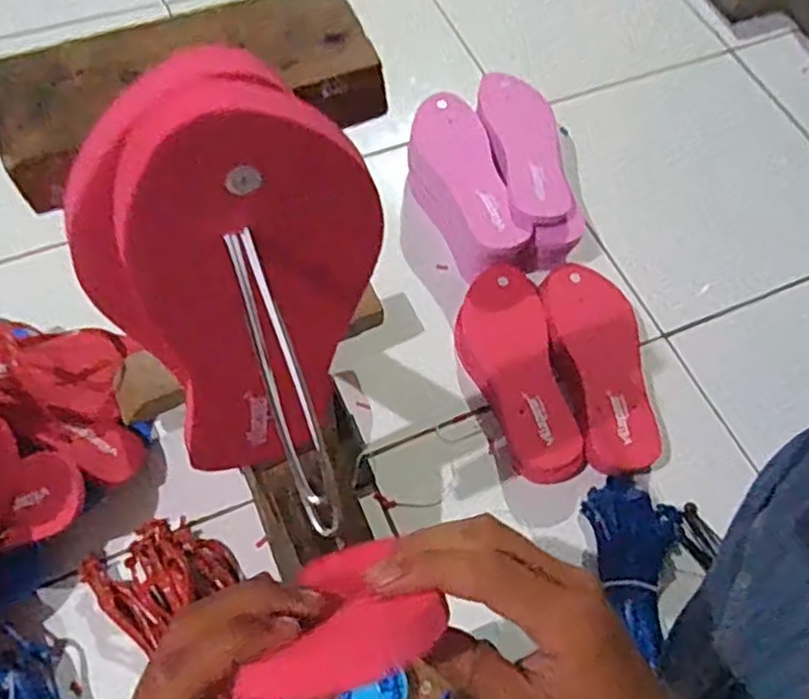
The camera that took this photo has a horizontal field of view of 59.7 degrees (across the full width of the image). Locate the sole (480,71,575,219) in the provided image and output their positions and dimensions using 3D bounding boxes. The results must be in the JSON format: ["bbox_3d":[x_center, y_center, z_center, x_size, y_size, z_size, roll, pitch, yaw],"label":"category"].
[{"bbox_3d":[0.152,-0.255,0.859,0.080,0.016,0.220,-8,65,-7],"label":"sole"}]

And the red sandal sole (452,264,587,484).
[{"bbox_3d":[0.124,0.033,0.798,0.098,0.051,0.261,-9,65,-8],"label":"red sandal sole"}]

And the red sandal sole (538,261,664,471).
[{"bbox_3d":[0.223,0.011,0.787,0.094,0.025,0.248,-9,65,-8],"label":"red sandal sole"}]

